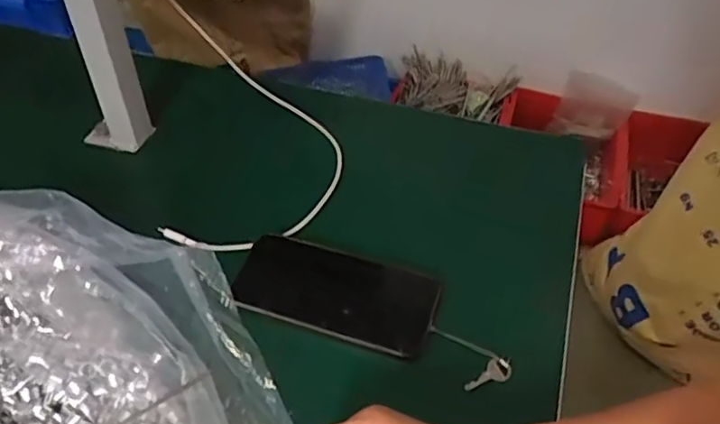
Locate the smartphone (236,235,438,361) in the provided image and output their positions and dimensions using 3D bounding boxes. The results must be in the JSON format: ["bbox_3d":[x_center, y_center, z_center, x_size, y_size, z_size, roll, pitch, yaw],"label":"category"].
[{"bbox_3d":[-0.018,0.064,0.485,0.155,0.015,0.074,14,47,11],"label":"smartphone"}]

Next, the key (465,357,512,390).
[{"bbox_3d":[0.094,0.121,0.445,0.037,0.006,0.016,-26,53,-8],"label":"key"}]

